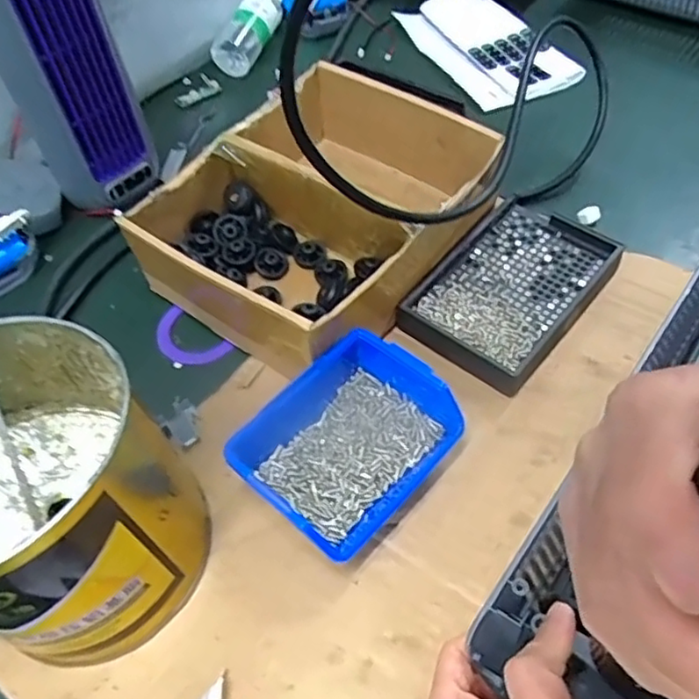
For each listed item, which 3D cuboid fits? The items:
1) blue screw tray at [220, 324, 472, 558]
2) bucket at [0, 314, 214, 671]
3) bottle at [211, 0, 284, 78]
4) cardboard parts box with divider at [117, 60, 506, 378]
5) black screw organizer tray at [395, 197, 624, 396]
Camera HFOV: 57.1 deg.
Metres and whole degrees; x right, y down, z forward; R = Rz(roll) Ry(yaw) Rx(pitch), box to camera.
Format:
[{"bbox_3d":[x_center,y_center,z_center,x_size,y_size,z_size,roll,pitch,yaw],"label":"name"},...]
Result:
[{"bbox_3d":[-0.004,0.050,0.355,0.109,0.047,0.089,-40,60,-23],"label":"blue screw tray"},{"bbox_3d":[-0.142,0.072,0.304,0.122,0.120,0.125,-2,53,3],"label":"bucket"},{"bbox_3d":[-0.098,-0.321,0.639,0.036,0.036,0.104,22,73,19],"label":"bottle"},{"bbox_3d":[-0.020,-0.097,0.445,0.177,0.067,0.207,29,60,23],"label":"cardboard parts box with divider"},{"bbox_3d":[0.110,-0.043,0.436,0.095,0.022,0.141,33,62,25],"label":"black screw organizer tray"}]

